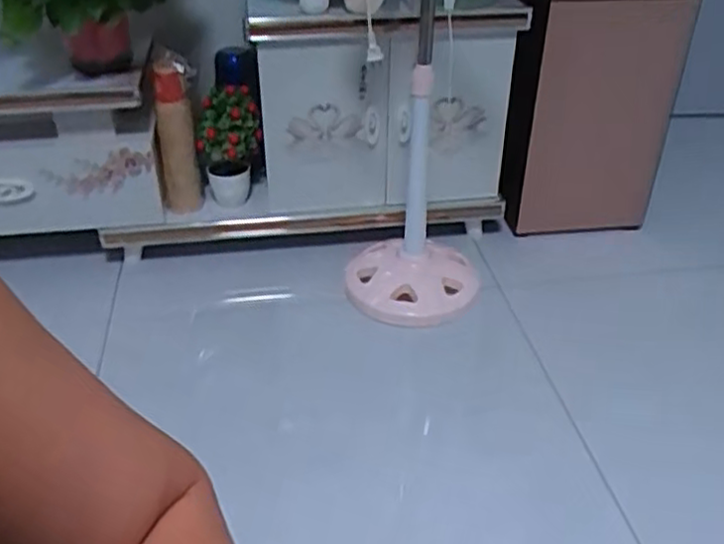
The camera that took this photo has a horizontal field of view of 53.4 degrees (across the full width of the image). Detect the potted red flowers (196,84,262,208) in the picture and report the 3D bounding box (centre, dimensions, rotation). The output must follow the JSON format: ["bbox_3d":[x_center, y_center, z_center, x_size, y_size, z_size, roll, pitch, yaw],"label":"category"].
[{"bbox_3d":[-0.263,-0.248,1.442,0.125,0.233,0.103,-6,35,-8],"label":"potted red flowers"}]

